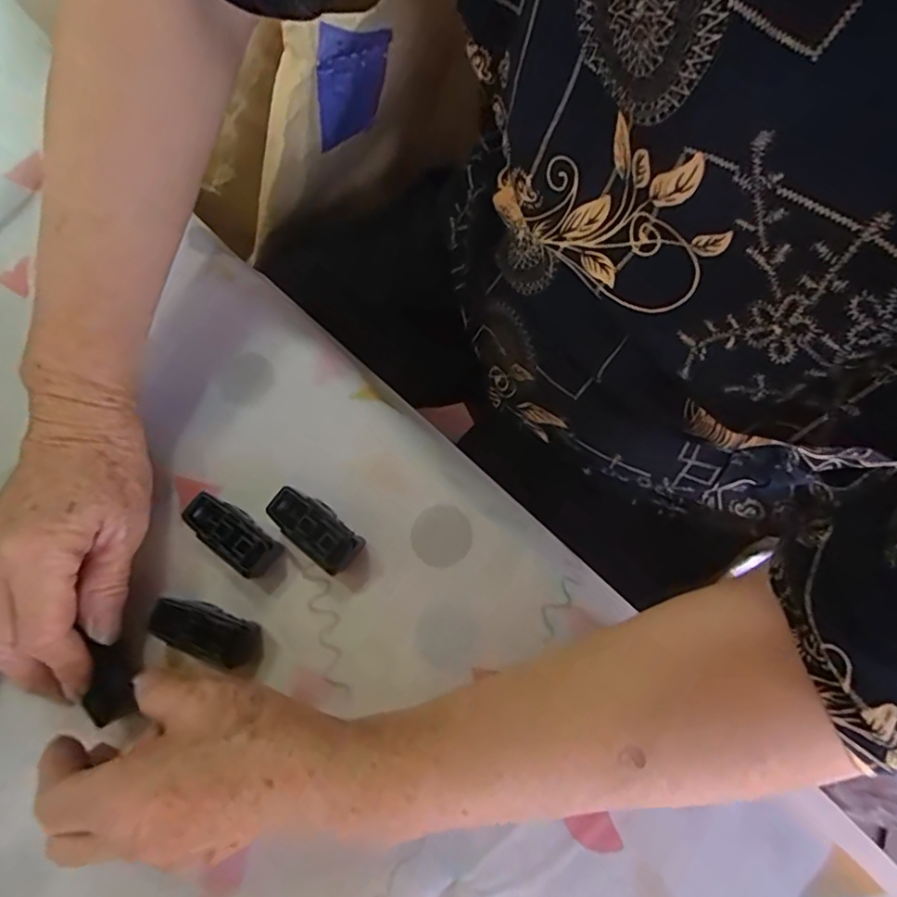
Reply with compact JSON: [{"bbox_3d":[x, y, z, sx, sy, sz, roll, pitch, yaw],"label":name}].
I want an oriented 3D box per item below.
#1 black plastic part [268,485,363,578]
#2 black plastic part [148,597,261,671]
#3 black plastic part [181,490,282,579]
[{"bbox_3d":[-0.069,0.043,0.300,0.052,0.024,0.024,37,80,10],"label":"black plastic part"},{"bbox_3d":[-0.123,0.093,0.291,0.055,0.019,0.023,18,77,6],"label":"black plastic part"},{"bbox_3d":[-0.113,0.046,0.303,0.051,0.019,0.023,37,80,10],"label":"black plastic part"}]

